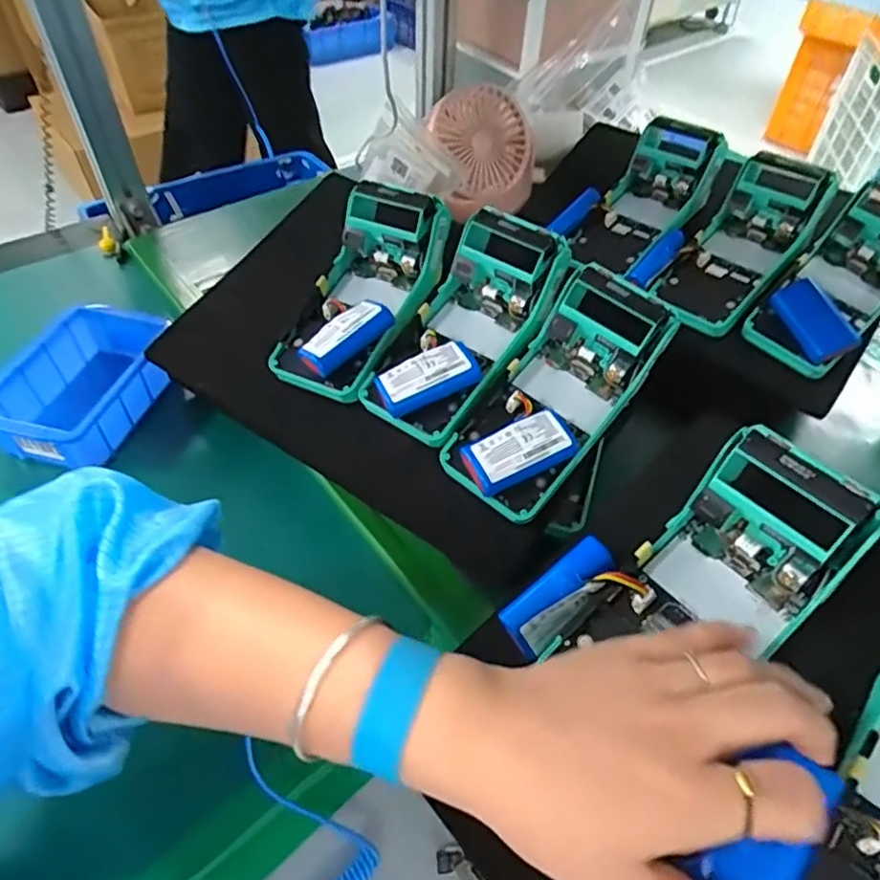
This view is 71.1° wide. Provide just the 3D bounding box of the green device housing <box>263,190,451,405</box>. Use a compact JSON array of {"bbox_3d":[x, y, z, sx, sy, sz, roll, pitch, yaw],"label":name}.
[{"bbox_3d":[-0.059,-0.109,0.463,0.082,0.059,0.168,19,71,13],"label":"green device housing"}]

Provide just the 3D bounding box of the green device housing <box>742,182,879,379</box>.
[{"bbox_3d":[0.326,-0.128,0.502,0.166,0.058,0.077,-46,63,-9],"label":"green device housing"}]

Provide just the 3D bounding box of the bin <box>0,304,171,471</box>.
[{"bbox_3d":[-0.287,-0.045,0.507,0.094,0.055,0.148,14,50,9],"label":"bin"}]

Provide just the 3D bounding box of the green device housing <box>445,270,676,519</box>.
[{"bbox_3d":[0.076,-0.029,0.406,0.079,0.058,0.170,33,76,23],"label":"green device housing"}]

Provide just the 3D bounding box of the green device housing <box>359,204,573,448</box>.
[{"bbox_3d":[0.018,-0.077,0.439,0.085,0.058,0.173,29,77,20],"label":"green device housing"}]

